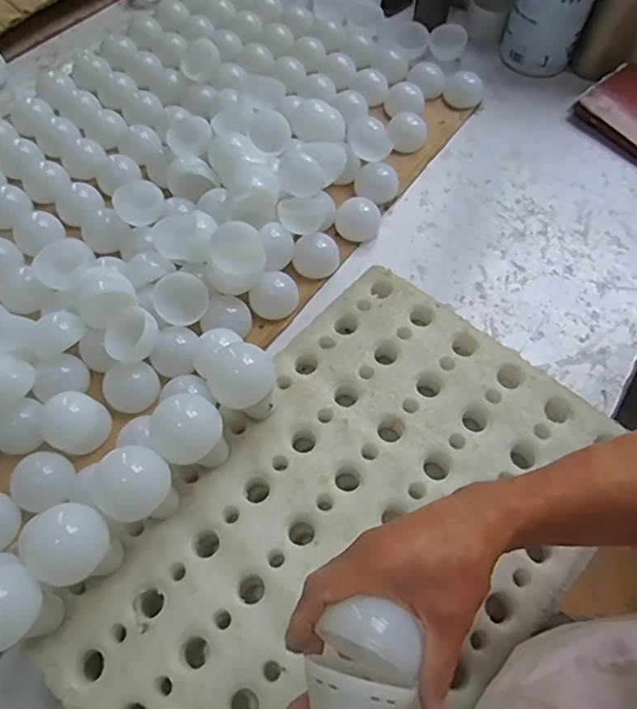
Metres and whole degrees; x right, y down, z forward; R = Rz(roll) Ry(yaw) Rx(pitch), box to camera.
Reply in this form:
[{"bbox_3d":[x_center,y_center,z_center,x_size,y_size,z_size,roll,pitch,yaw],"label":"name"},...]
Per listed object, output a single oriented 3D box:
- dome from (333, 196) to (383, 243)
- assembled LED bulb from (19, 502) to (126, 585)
[{"bbox_3d":[0.059,-0.196,0.802,0.057,0.033,0.057,0,62,-1],"label":"dome"},{"bbox_3d":[-0.212,0.169,0.491,0.055,0.088,0.059,0,62,-1],"label":"assembled LED bulb"}]

